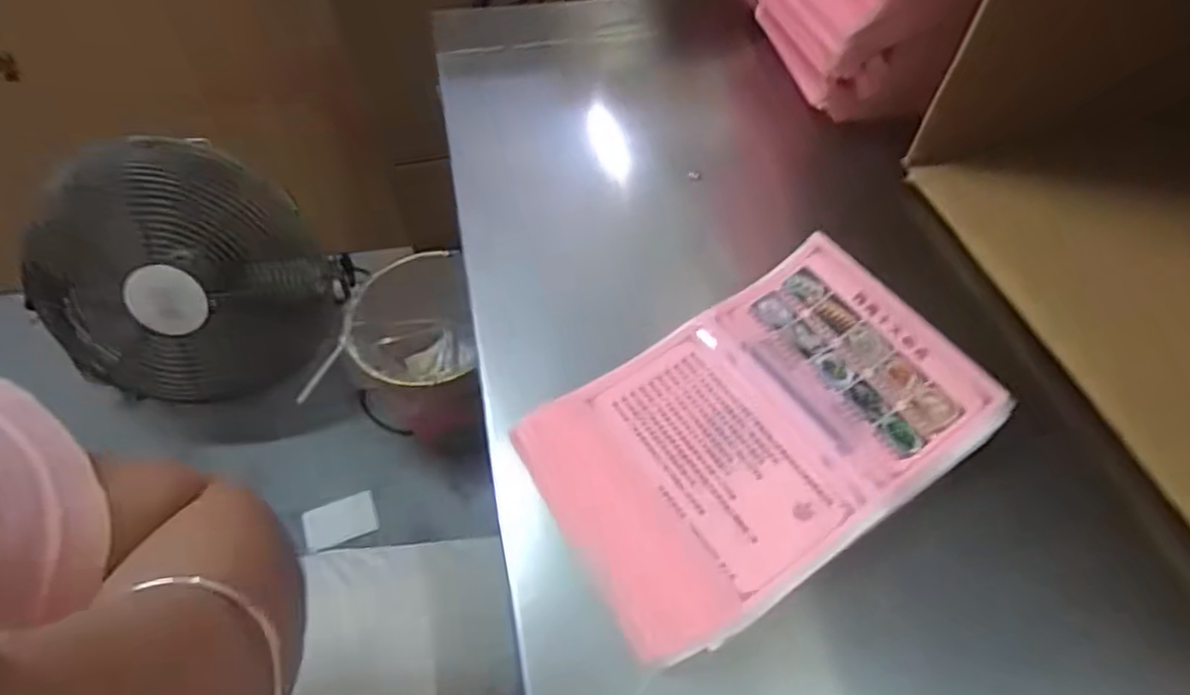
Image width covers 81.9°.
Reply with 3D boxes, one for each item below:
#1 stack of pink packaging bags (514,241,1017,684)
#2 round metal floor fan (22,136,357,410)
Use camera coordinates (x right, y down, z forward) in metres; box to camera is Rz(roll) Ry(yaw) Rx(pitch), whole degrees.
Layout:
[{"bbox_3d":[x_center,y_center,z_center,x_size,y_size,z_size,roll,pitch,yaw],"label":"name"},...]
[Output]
[{"bbox_3d":[0.075,0.039,0.320,0.194,0.027,0.126,-29,62,-16],"label":"stack of pink packaging bags"},{"bbox_3d":[-0.542,-0.095,1.007,0.313,0.361,0.230,-27,62,-15],"label":"round metal floor fan"}]

